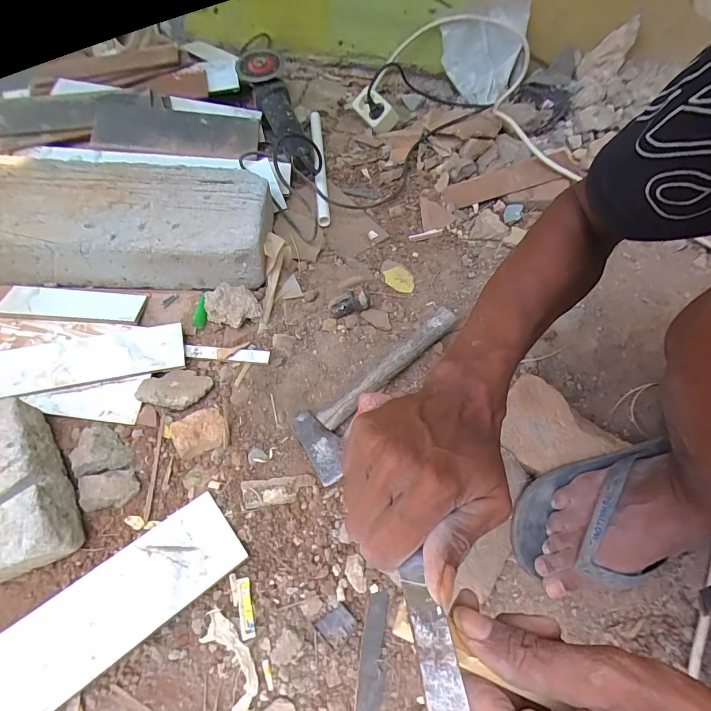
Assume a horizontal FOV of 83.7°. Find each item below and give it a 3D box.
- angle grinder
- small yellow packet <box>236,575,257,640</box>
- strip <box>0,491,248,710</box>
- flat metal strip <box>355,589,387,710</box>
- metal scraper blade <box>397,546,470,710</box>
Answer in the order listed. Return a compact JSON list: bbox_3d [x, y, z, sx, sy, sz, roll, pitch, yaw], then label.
[{"bbox_3d":[-0.154,-0.487,0.805,0.084,0.097,0.326,-20,74,-14],"label":"angle grinder"},{"bbox_3d":[-0.125,0.286,0.450,0.016,0.004,0.060,-13,62,-9],"label":"small yellow packet"},{"bbox_3d":[-0.304,0.302,0.409,0.382,0.006,0.094,-32,61,-24],"label":"strip"},{"bbox_3d":[0.015,0.345,0.420,0.025,0.006,0.163,8,60,6],"label":"flat metal strip"},{"bbox_3d":[0.034,0.124,0.180,0.017,0.004,0.062,-22,32,6],"label":"metal scraper blade"}]

